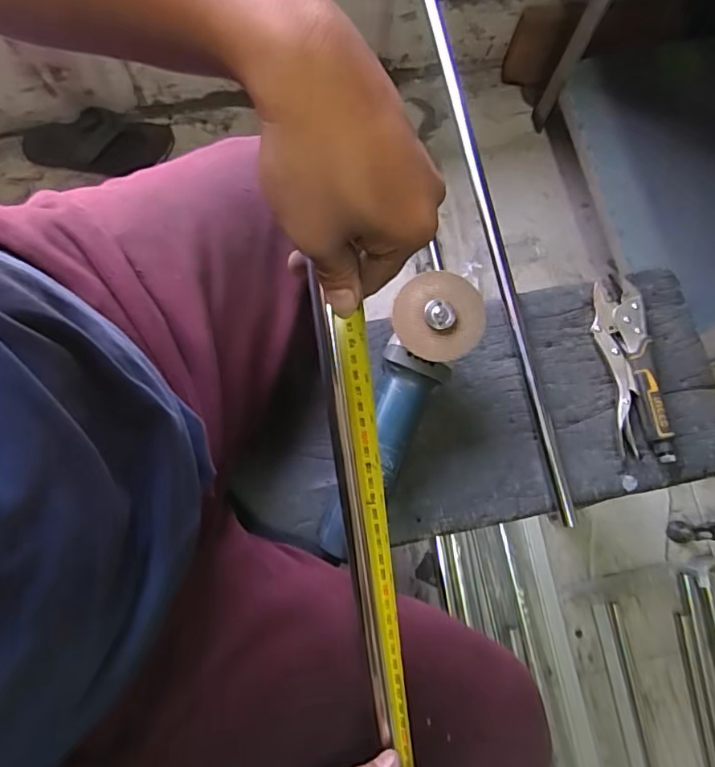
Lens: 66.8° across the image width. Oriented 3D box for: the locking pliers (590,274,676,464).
[{"bbox_3d":[0.305,-0.020,0.603,0.058,0.029,0.206,-2,78,-1],"label":"locking pliers"}]

